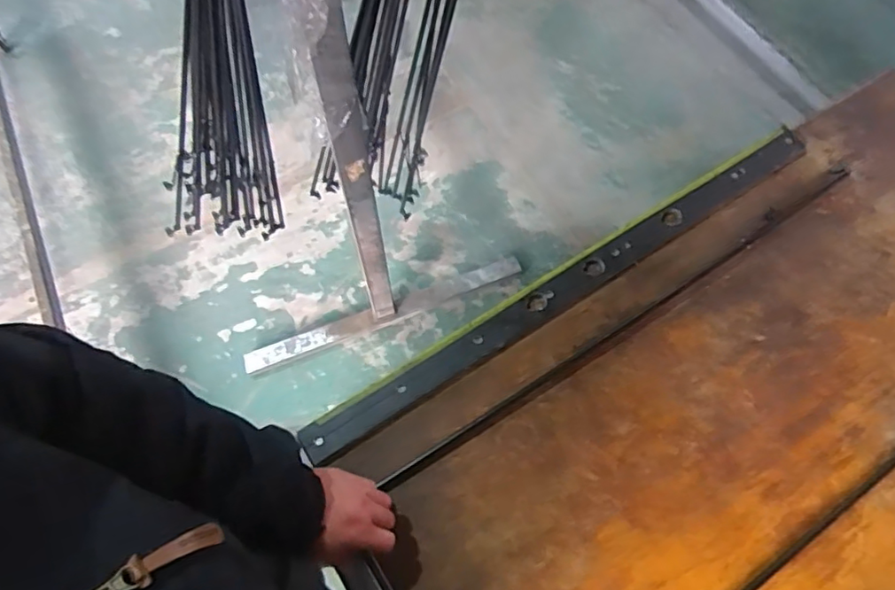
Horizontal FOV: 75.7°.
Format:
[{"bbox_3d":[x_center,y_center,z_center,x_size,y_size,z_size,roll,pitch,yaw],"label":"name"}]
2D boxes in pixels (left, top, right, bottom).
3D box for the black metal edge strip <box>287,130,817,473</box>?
[{"bbox_3d":[0.187,-0.027,0.802,0.842,0.011,0.046,-31,71,-15],"label":"black metal edge strip"}]

